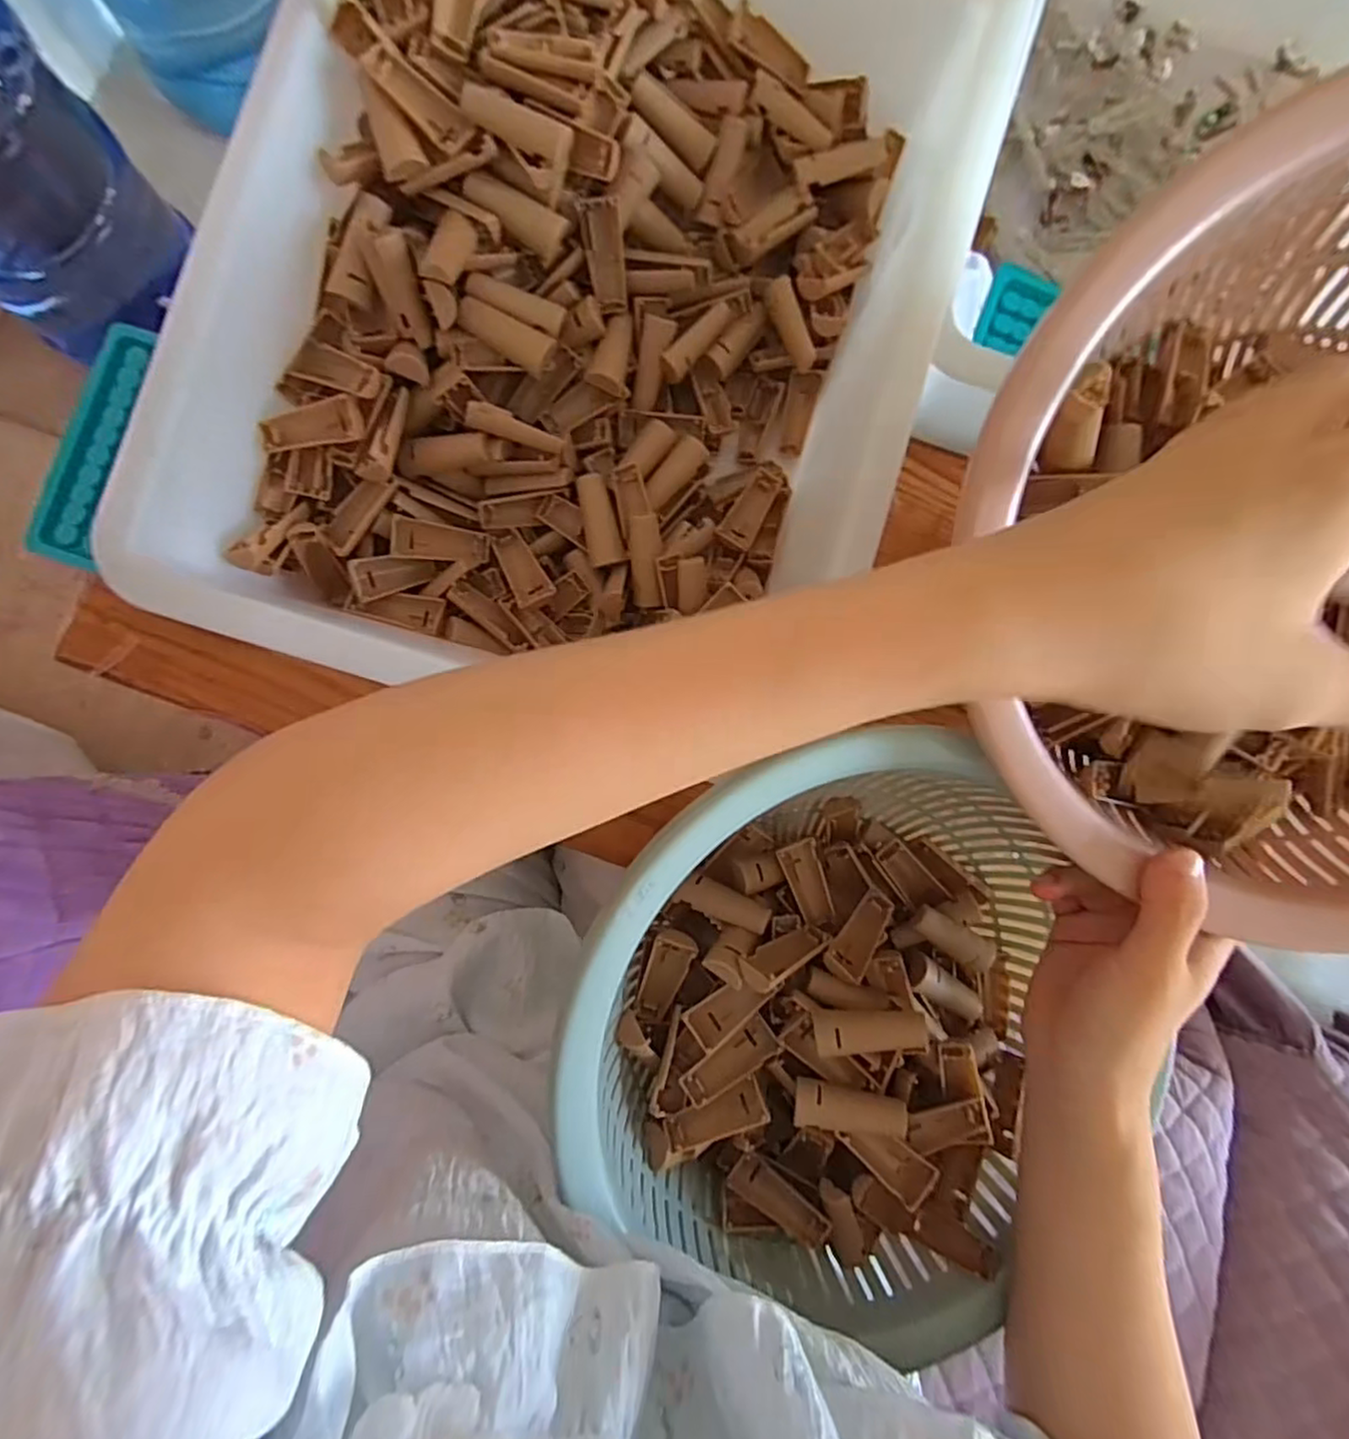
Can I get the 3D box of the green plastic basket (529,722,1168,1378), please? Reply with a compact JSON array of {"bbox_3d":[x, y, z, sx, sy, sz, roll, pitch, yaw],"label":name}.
[{"bbox_3d":[0.067,0.144,0.321,0.225,0.116,0.244,12,87,-4],"label":"green plastic basket"}]

